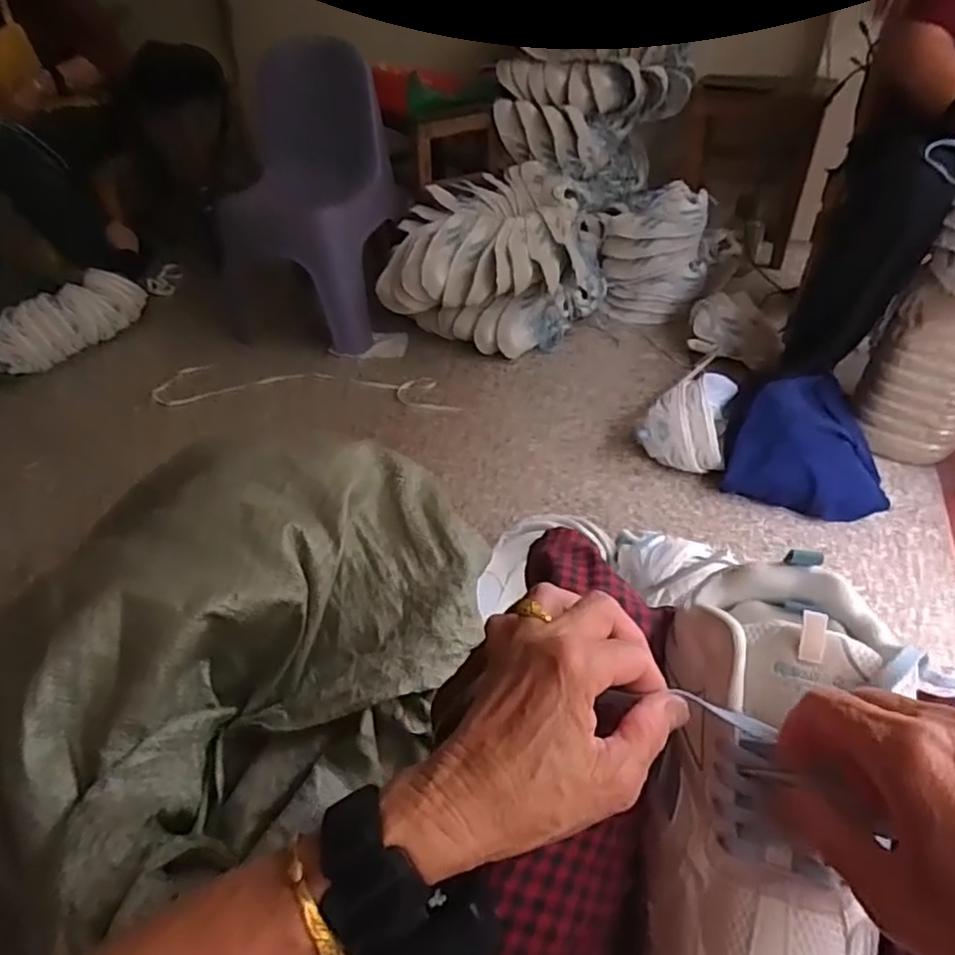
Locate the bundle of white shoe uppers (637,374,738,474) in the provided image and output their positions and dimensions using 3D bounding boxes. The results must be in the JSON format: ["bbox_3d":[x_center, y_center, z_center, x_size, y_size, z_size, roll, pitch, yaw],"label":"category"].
[{"bbox_3d":[0.398,-0.112,1.180,0.145,0.151,0.207,17,45,22],"label":"bundle of white shoe uppers"}]

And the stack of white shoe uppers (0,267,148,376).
[{"bbox_3d":[-1.040,-0.419,1.651,0.149,0.131,0.435,17,46,22],"label":"stack of white shoe uppers"}]

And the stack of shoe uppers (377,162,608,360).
[{"bbox_3d":[0.053,-0.520,1.549,0.489,0.300,0.448,7,43,12],"label":"stack of shoe uppers"}]

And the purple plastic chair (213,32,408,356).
[{"bbox_3d":[-0.424,-0.651,1.525,0.365,0.568,0.368,8,43,13],"label":"purple plastic chair"}]

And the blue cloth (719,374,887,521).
[{"bbox_3d":[0.573,-0.064,1.108,0.236,0.151,0.249,12,44,17],"label":"blue cloth"}]

